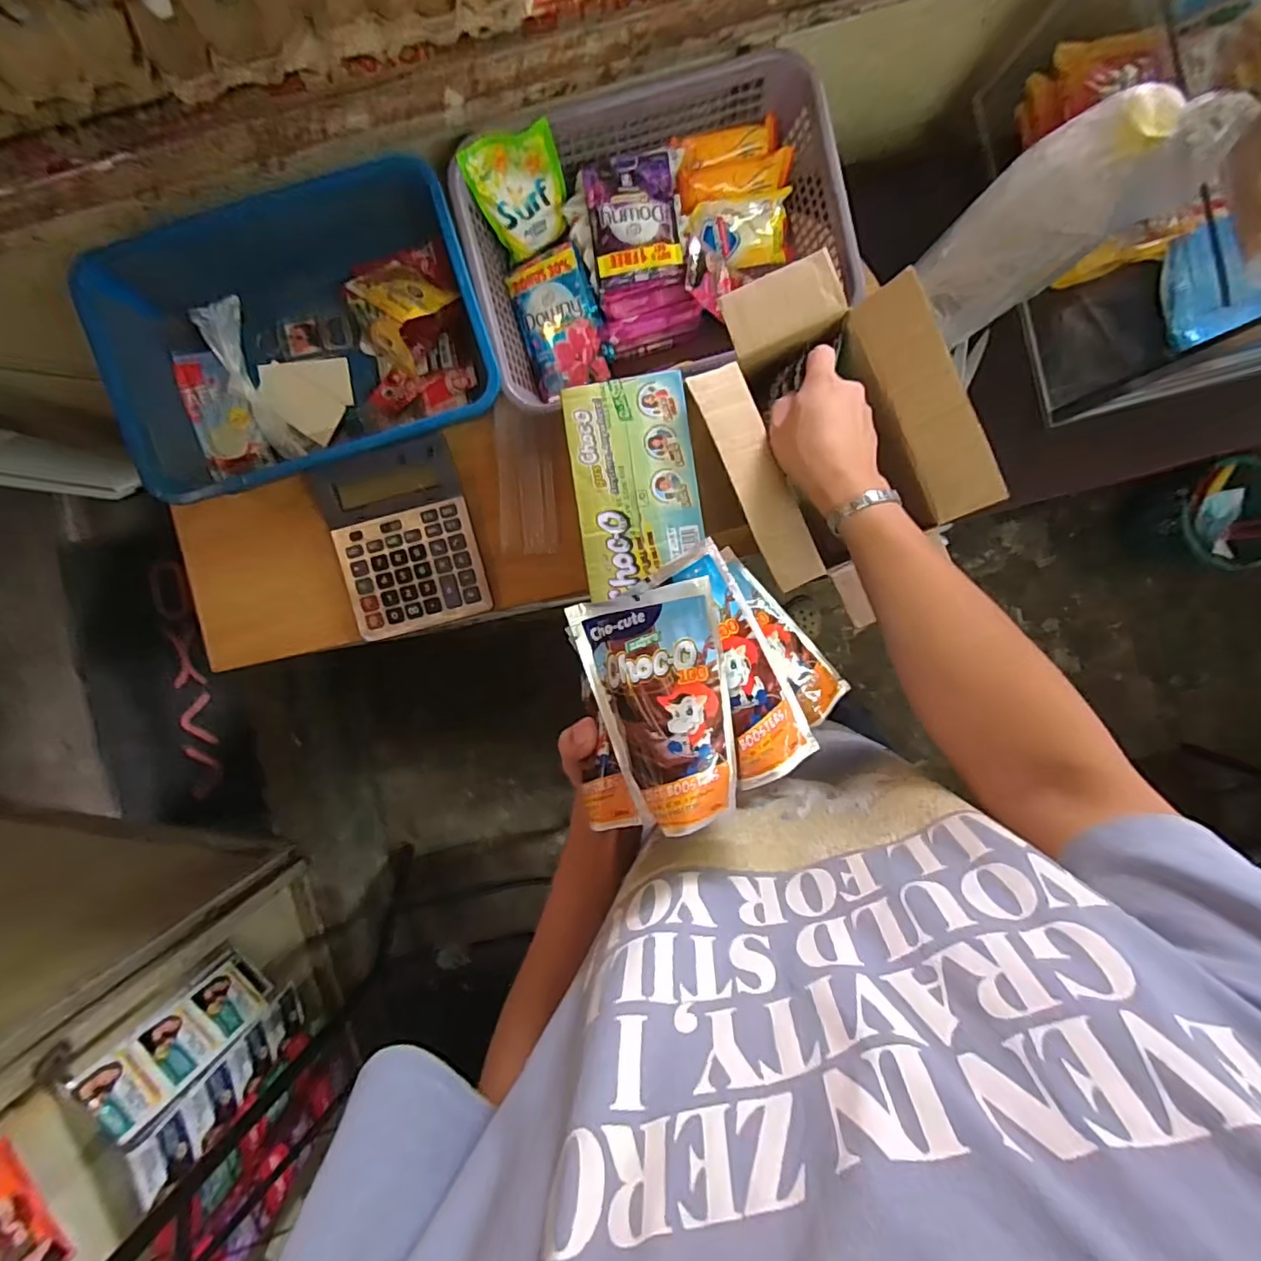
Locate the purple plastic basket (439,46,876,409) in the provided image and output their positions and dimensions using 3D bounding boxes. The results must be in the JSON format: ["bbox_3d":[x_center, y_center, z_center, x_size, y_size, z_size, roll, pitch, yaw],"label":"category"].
[{"bbox_3d":[0.027,-0.366,0.581,0.350,0.104,0.263,-18,90,4],"label":"purple plastic basket"}]

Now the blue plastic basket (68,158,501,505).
[{"bbox_3d":[-0.321,-0.284,0.580,0.367,0.098,0.251,-13,90,4],"label":"blue plastic basket"}]

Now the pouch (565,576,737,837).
[{"bbox_3d":[0.018,0.043,0.322,0.075,0.026,0.129,-11,90,4],"label":"pouch"}]

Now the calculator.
[{"bbox_3d":[-0.243,-0.094,0.614,0.147,0.027,0.183,-14,90,4],"label":"calculator"}]

